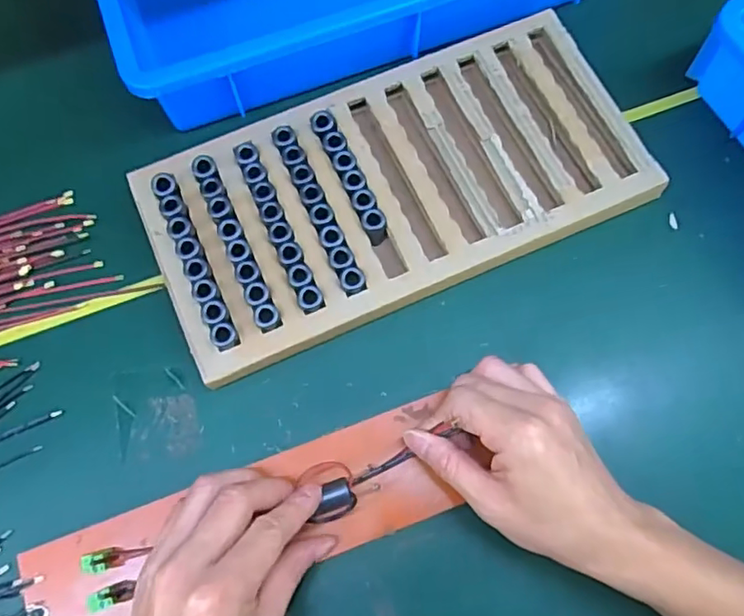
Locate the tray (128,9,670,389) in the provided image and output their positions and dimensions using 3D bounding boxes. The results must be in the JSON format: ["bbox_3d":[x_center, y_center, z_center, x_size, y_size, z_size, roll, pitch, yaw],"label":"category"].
[{"bbox_3d":[0.019,-0.091,0.448,0.356,0.035,0.178,-22,72,-7],"label":"tray"}]

